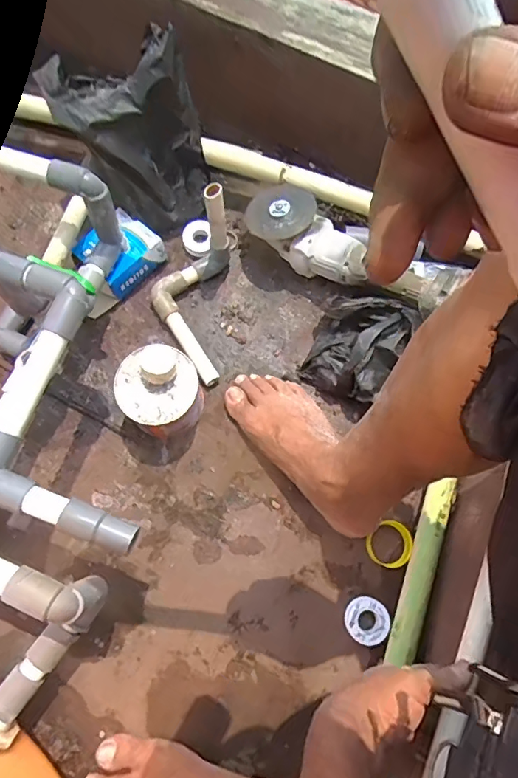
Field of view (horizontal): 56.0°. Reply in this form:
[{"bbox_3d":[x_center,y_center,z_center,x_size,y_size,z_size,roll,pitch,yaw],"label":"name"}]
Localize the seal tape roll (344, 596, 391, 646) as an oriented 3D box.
[{"bbox_3d":[0.133,0.284,0.601,0.053,0.020,0.052,0,73,-1],"label":"seal tape roll"}]

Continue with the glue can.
[{"bbox_3d":[-0.124,0.004,0.620,0.100,0.113,0.096,0,73,-1],"label":"glue can"}]

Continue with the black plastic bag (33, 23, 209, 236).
[{"bbox_3d":[-0.168,-0.340,0.672,0.176,0.204,0.166,-10,73,-4],"label":"black plastic bag"}]

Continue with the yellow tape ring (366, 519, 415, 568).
[{"bbox_3d":[0.167,0.197,0.624,0.060,0.025,0.057,0,73,-1],"label":"yellow tape ring"}]

